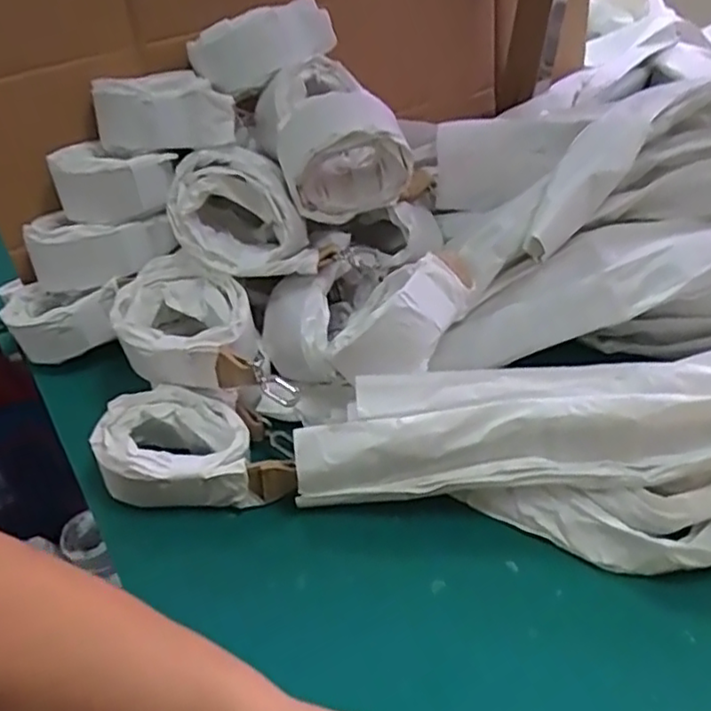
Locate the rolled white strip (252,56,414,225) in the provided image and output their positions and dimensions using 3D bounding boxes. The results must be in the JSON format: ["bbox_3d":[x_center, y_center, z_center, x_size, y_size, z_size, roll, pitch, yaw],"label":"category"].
[{"bbox_3d":[-0.019,-0.172,0.545,0.100,0.084,0.127,-14,47,-15],"label":"rolled white strip"}]

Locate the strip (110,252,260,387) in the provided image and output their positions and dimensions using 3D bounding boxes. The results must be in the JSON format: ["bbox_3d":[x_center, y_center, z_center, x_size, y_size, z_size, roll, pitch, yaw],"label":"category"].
[{"bbox_3d":[-0.126,-0.022,0.512,0.103,0.054,0.088,9,45,7],"label":"strip"}]

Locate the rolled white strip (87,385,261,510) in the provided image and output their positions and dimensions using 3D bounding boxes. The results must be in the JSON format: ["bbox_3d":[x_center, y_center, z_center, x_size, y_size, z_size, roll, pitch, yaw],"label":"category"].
[{"bbox_3d":[-0.125,0.071,0.487,0.106,0.061,0.077,-4,45,-5],"label":"rolled white strip"}]

